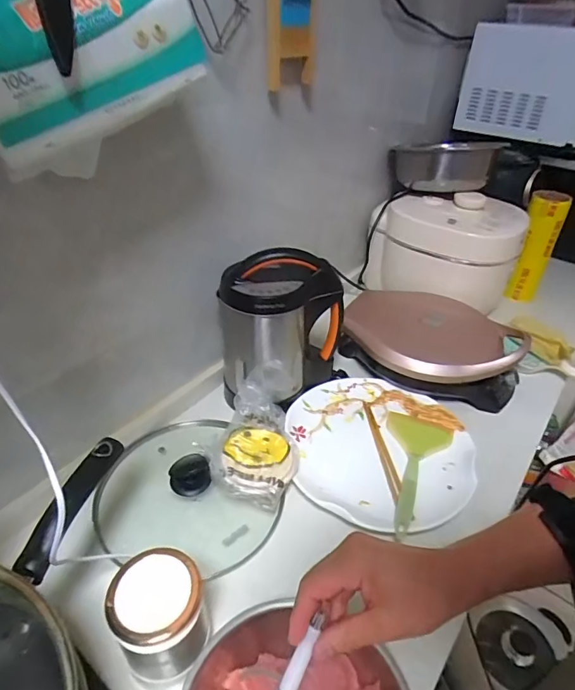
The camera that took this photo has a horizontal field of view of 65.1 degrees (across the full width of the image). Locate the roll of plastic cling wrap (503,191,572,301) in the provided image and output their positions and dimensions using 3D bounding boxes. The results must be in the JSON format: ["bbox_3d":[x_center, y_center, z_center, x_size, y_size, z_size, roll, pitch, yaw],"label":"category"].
[{"bbox_3d":[0.667,-0.260,1.220,0.089,0.273,0.104,21,41,23],"label":"roll of plastic cling wrap"}]

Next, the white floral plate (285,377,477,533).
[{"bbox_3d":[0.159,0.171,0.779,0.304,0.029,0.315,2,37,-1],"label":"white floral plate"}]

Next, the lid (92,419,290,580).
[{"bbox_3d":[-0.161,0.217,0.676,0.237,0.082,0.256,2,37,-1],"label":"lid"}]

